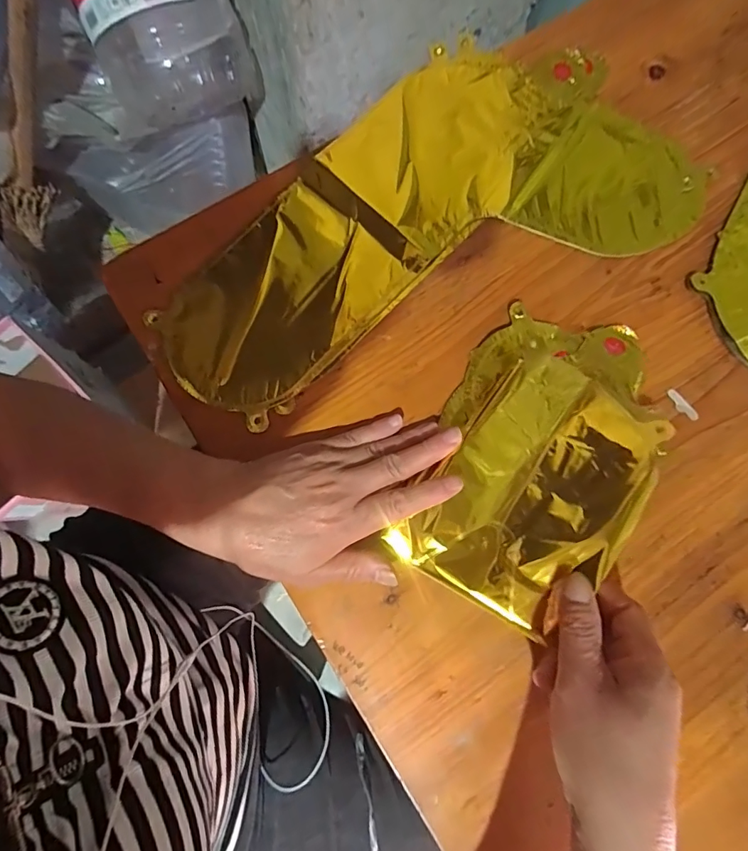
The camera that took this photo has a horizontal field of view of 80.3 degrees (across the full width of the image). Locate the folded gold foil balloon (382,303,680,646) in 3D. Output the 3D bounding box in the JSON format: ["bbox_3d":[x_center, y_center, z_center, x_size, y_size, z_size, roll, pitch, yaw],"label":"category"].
[{"bbox_3d":[0.112,0.019,0.304,0.130,0.033,0.215,28,80,4],"label":"folded gold foil balloon"}]

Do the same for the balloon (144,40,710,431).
[{"bbox_3d":[0.034,-0.173,0.350,0.429,0.009,0.205,-26,81,-6],"label":"balloon"}]

